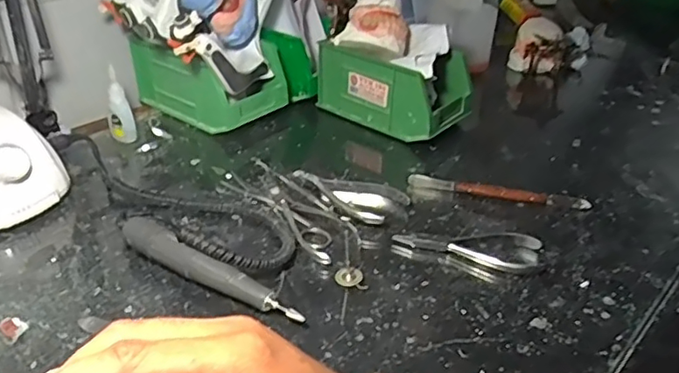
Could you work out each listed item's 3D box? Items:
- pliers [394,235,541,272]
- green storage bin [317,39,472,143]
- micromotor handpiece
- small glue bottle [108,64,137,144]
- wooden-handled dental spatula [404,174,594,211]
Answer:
[{"bbox_3d":[0.112,0.048,0.511,0.119,0.010,0.044,14,34,18],"label":"pliers"},{"bbox_3d":[0.068,-0.125,0.715,0.174,0.084,0.099,25,39,32],"label":"green storage bin"},{"bbox_3d":[-0.102,0.066,0.451,0.169,0.031,0.022,20,37,26],"label":"micromotor handpiece"},{"bbox_3d":[-0.240,-0.088,0.634,0.026,0.080,0.019,-11,35,-20],"label":"small glue bottle"},{"bbox_3d":[0.157,0.005,0.580,0.173,0.012,0.012,9,33,10],"label":"wooden-handled dental spatula"}]

